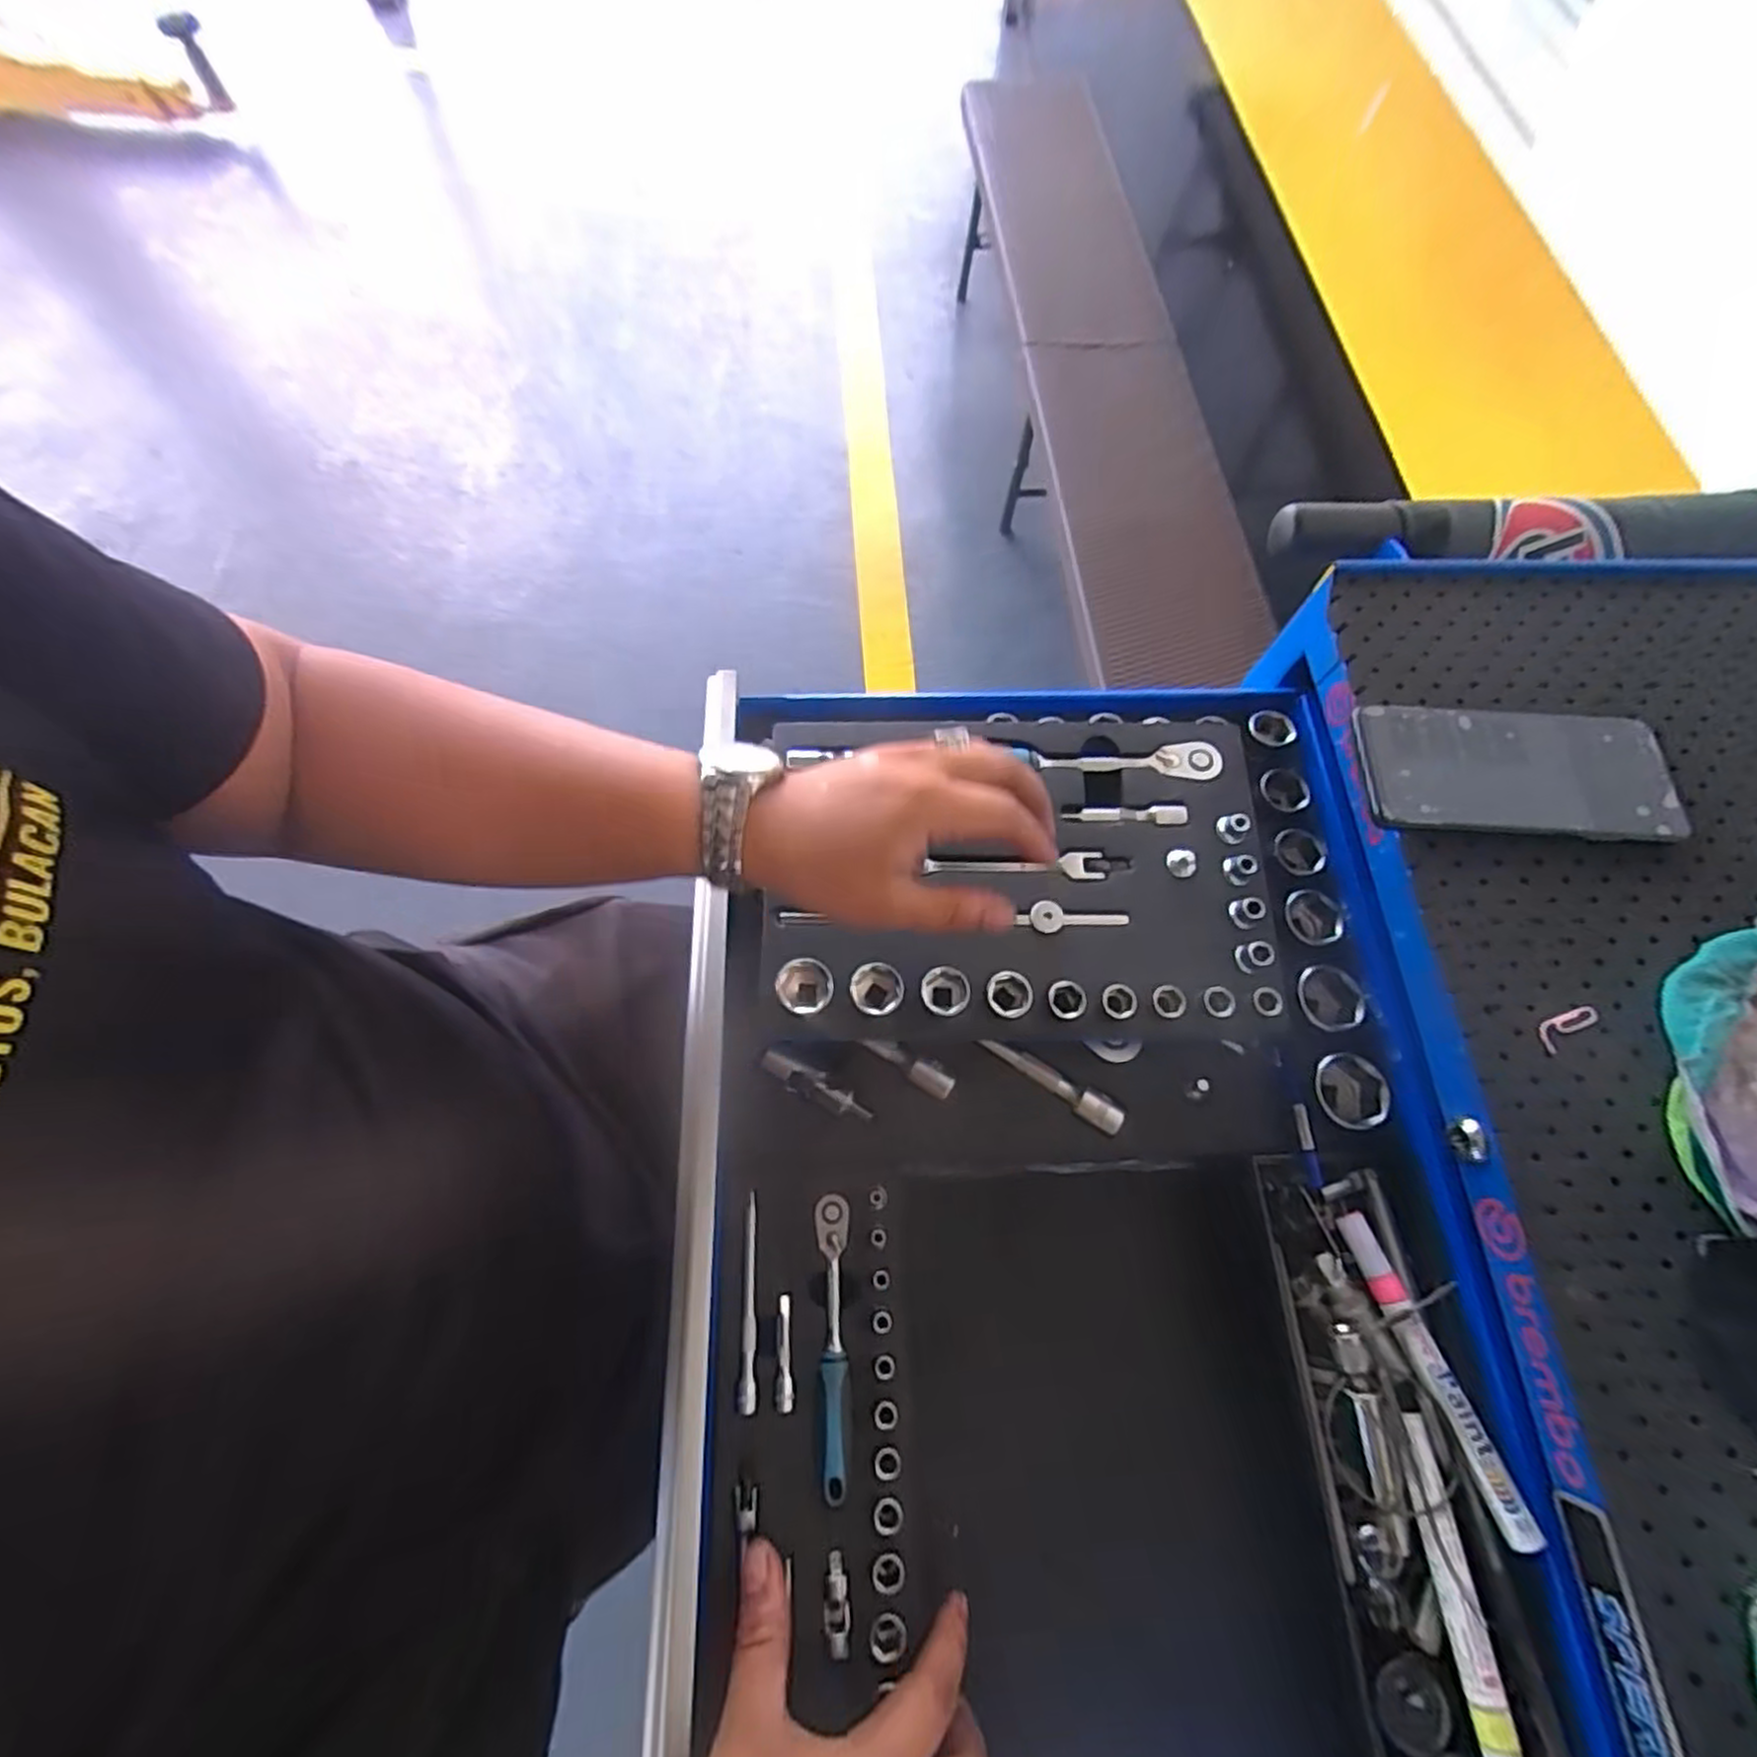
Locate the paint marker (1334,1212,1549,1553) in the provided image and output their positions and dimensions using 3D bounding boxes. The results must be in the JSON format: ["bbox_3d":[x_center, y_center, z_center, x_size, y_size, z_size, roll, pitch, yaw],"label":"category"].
[{"bbox_3d":[0.271,0.240,0.365,0.015,0.015,0.141,-15,63,-8],"label":"paint marker"}]

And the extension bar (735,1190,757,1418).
[{"bbox_3d":[-0.066,0.214,0.379,0.009,0.005,0.098,-1,69,-3],"label":"extension bar"}]

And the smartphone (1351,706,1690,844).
[{"bbox_3d":[0.348,-0.059,0.406,0.159,0.013,0.075,4,69,-1],"label":"smartphone"}]

